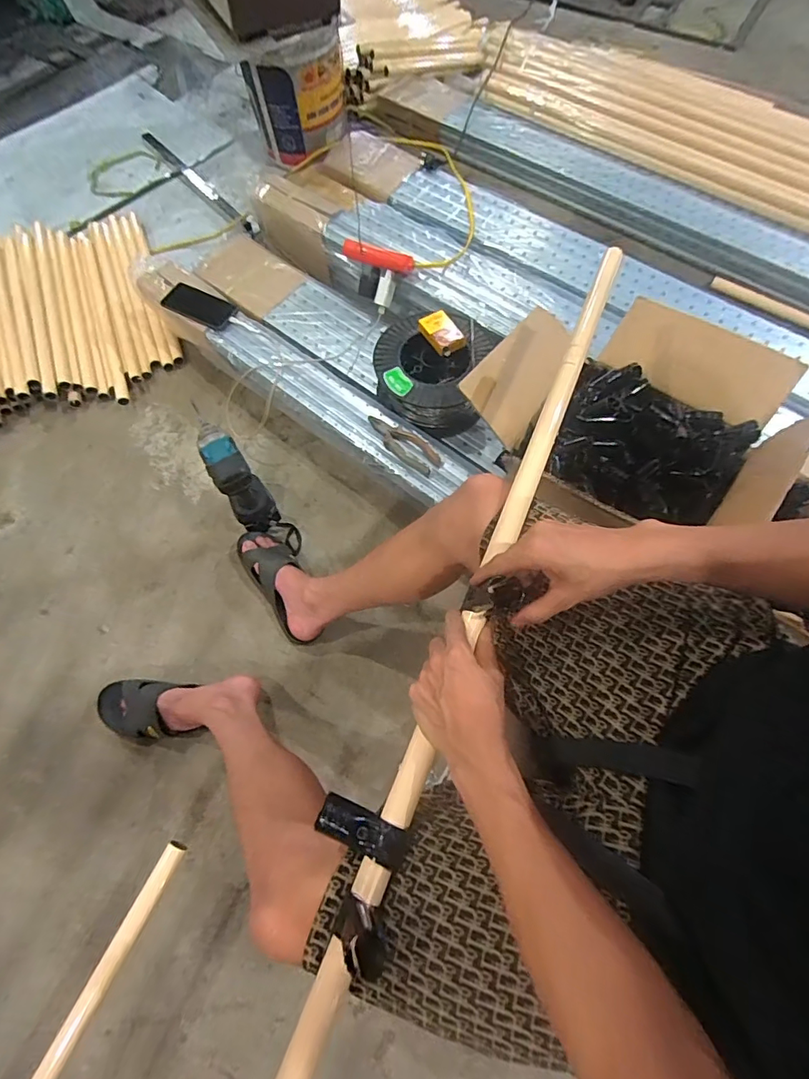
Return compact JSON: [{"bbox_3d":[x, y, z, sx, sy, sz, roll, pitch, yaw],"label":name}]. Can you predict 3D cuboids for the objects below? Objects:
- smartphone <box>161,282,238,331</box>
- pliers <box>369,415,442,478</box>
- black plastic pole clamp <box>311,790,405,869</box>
[{"bbox_3d":[-0.447,-0.511,1.069,0.176,0.015,0.085,27,69,12],"label":"smartphone"},{"bbox_3d":[-0.003,-0.180,0.917,0.164,0.012,0.057,35,71,15],"label":"pliers"},{"bbox_3d":[-0.036,0.259,0.436,0.081,0.024,0.032,23,68,11],"label":"black plastic pole clamp"}]

